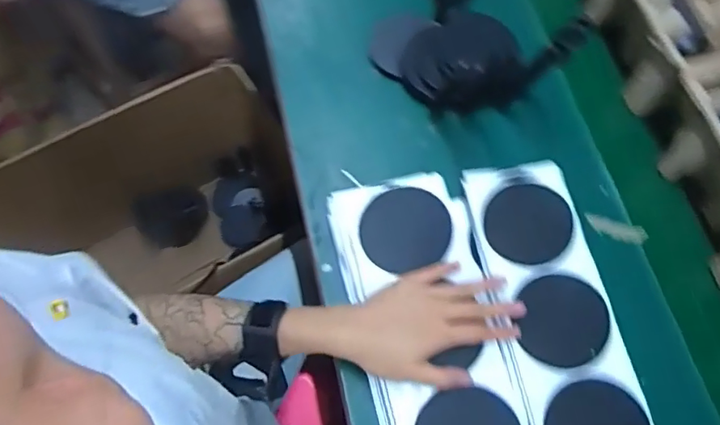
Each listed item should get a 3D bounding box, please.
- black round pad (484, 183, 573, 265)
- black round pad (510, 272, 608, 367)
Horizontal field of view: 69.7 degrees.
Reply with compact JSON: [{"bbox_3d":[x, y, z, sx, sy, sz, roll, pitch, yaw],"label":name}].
[{"bbox_3d":[0.173,0.011,0.530,0.085,0.004,0.083,-2,70,5],"label":"black round pad"},{"bbox_3d":[0.197,0.104,0.497,0.085,0.004,0.083,1,70,-2],"label":"black round pad"}]

